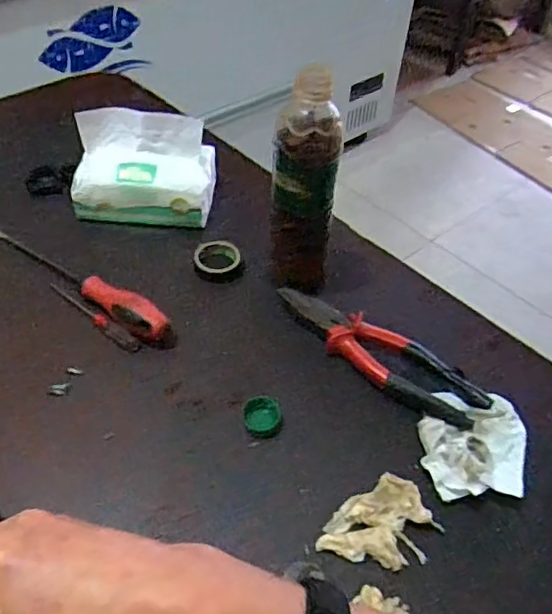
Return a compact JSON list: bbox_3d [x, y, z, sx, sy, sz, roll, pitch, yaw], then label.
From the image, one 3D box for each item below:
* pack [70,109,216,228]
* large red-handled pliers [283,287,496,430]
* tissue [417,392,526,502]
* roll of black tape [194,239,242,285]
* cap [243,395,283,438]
[{"bbox_3d":[-0.141,-0.147,0.621,0.149,0.084,0.081,-2,47,-7],"label":"pack"},{"bbox_3d":[0.089,0.037,0.526,0.203,0.021,0.049,35,53,25],"label":"large red-handled pliers"},{"bbox_3d":[0.156,0.106,0.464,0.079,0.020,0.097,20,49,13],"label":"tissue"},{"bbox_3d":[-0.058,-0.047,0.591,0.047,0.013,0.043,3,47,-3],"label":"roll of black tape"},{"bbox_3d":[-0.011,0.090,0.485,0.031,0.016,0.028,1,47,-4],"label":"cap"}]

